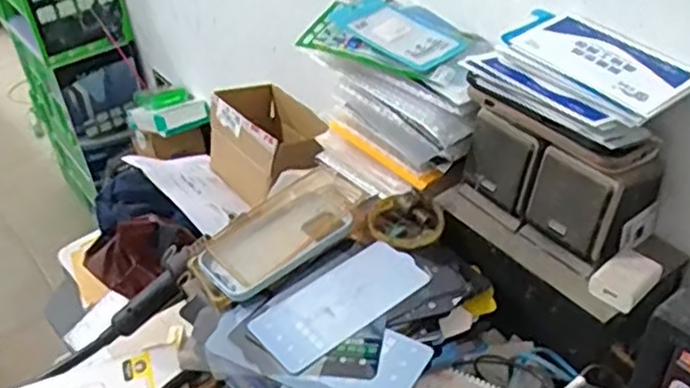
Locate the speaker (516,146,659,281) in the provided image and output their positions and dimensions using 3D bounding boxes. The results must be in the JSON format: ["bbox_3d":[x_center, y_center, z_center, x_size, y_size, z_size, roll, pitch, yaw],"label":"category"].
[{"bbox_3d":[0.230,0.001,0.656,0.098,0.102,0.088,-31,46,-29],"label":"speaker"}]

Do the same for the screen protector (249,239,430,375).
[{"bbox_3d":[-0.002,0.098,0.650,0.162,0.009,0.079,-33,42,-25],"label":"screen protector"}]

